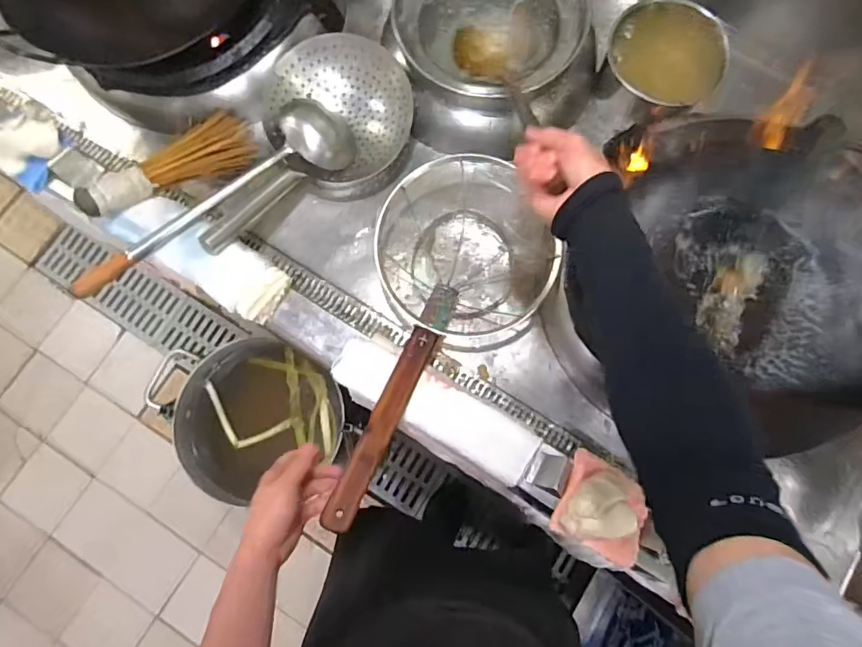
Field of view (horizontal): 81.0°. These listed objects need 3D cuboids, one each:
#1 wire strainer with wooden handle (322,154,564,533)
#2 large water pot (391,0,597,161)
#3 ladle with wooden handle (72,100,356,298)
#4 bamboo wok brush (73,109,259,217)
[{"bbox_3d":[-0.003,0.023,0.777,0.286,0.151,0.571,20,61,4],"label":"wire strainer with wooden handle"},{"bbox_3d":[0.106,-0.497,0.904,0.316,0.182,0.302,-12,79,-2],"label":"large water pot"},{"bbox_3d":[-0.352,-0.220,0.828,0.487,0.095,0.125,-33,81,-6],"label":"ladle with wooden handle"},{"bbox_3d":[-0.425,-0.259,0.825,0.088,0.051,0.291,42,55,7],"label":"bamboo wok brush"}]

